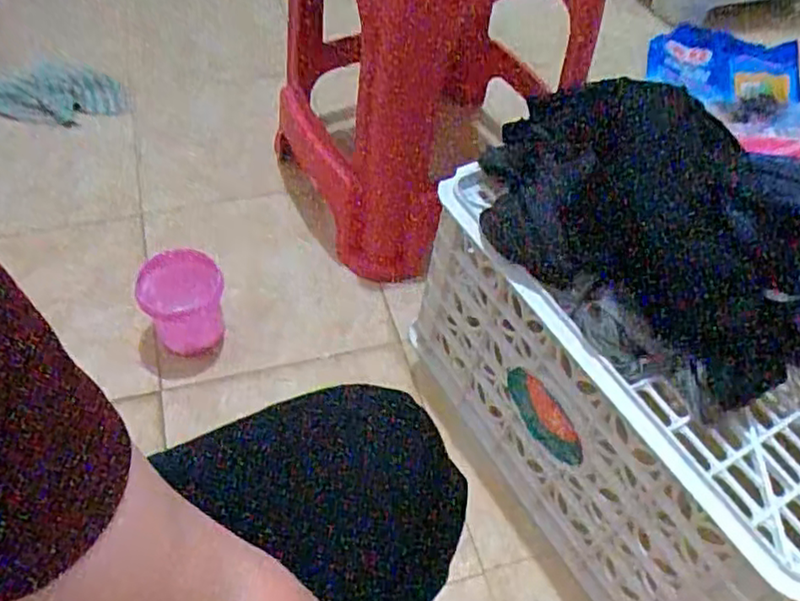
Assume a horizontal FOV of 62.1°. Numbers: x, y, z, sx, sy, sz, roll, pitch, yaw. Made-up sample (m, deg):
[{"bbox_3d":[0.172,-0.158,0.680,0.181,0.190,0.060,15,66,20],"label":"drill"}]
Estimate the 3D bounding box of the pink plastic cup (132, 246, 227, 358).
[{"bbox_3d":[-0.277,0.009,0.860,0.101,0.115,0.093,3,52,-4],"label":"pink plastic cup"}]

